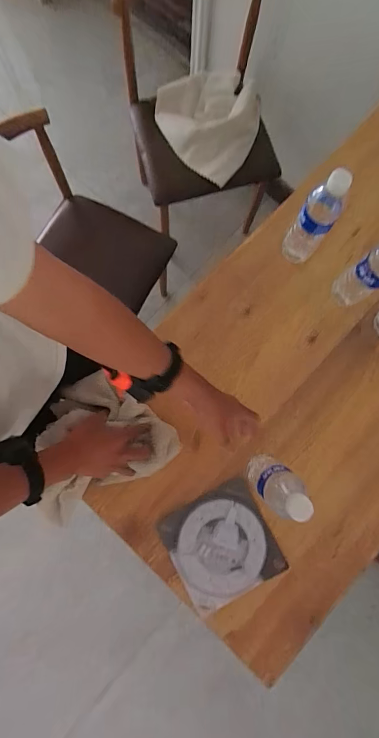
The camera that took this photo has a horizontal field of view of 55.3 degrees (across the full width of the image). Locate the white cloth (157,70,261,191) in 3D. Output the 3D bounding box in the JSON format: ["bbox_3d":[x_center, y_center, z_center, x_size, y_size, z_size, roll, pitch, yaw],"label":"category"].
[{"bbox_3d":[0.089,-0.742,1.060,0.319,0.078,0.331,-35,85,-8],"label":"white cloth"}]

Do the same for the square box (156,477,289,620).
[{"bbox_3d":[0.055,0.311,0.637,0.178,0.009,0.172,-27,84,-7],"label":"square box"}]

